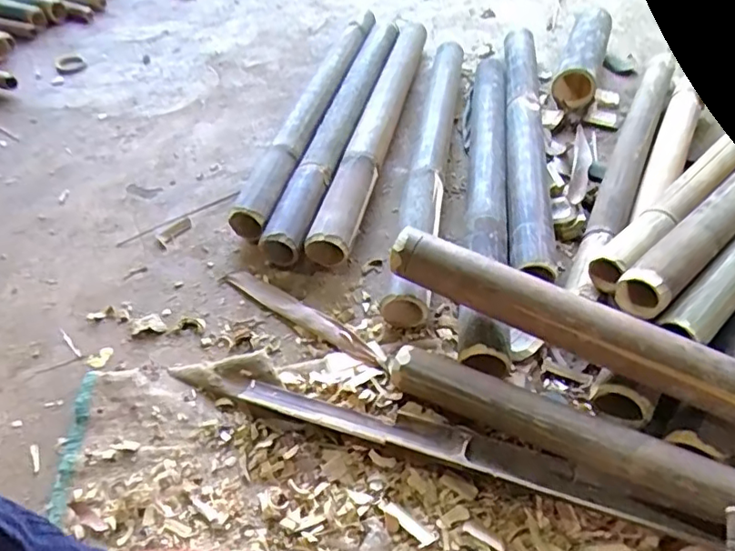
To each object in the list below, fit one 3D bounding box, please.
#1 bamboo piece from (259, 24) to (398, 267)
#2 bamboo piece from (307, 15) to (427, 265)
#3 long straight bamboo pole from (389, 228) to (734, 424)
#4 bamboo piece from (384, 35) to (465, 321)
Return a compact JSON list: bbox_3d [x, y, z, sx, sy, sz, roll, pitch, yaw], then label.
[{"bbox_3d":[-0.037,-0.249,0.913,0.061,0.049,0.609,11,50,11],"label":"bamboo piece"},{"bbox_3d":[0.019,-0.253,0.911,0.063,0.053,0.627,9,49,9],"label":"bamboo piece"},{"bbox_3d":[0.314,0.100,0.489,0.661,0.051,0.047,25,53,22],"label":"long straight bamboo pole"},{"bbox_3d":[0.098,-0.178,0.845,0.049,0.056,0.614,7,49,8],"label":"bamboo piece"}]

